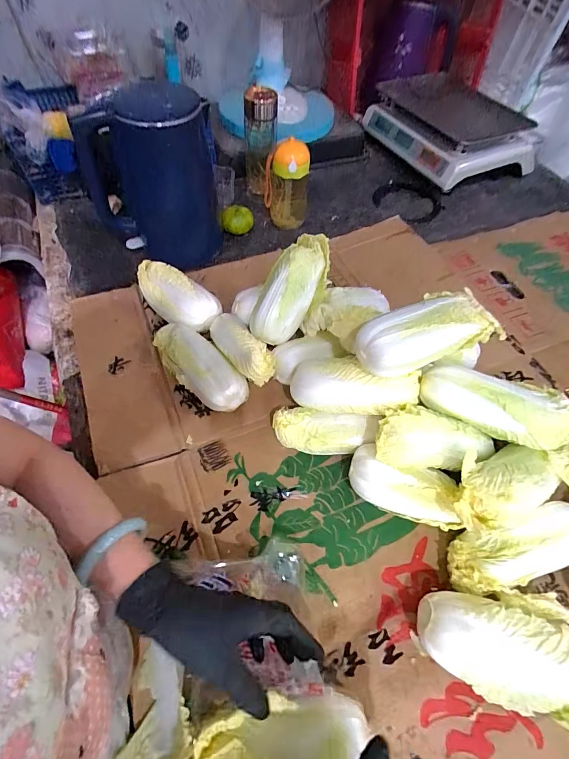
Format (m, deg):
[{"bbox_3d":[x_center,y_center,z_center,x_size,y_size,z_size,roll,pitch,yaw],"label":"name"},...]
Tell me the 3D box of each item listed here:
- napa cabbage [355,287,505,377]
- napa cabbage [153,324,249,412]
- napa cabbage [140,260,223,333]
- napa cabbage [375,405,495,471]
[{"bbox_3d":[0.158,-0.054,0.408,0.155,0.053,0.064,-17,61,-12],"label":"napa cabbage"},{"bbox_3d":[-0.124,-0.018,0.521,0.064,0.068,0.168,-40,68,-23],"label":"napa cabbage"},{"bbox_3d":[-0.173,-0.123,0.583,0.159,0.071,0.074,31,63,16],"label":"napa cabbage"},{"bbox_3d":[0.176,0.068,0.417,0.143,0.065,0.066,3,59,0],"label":"napa cabbage"}]

